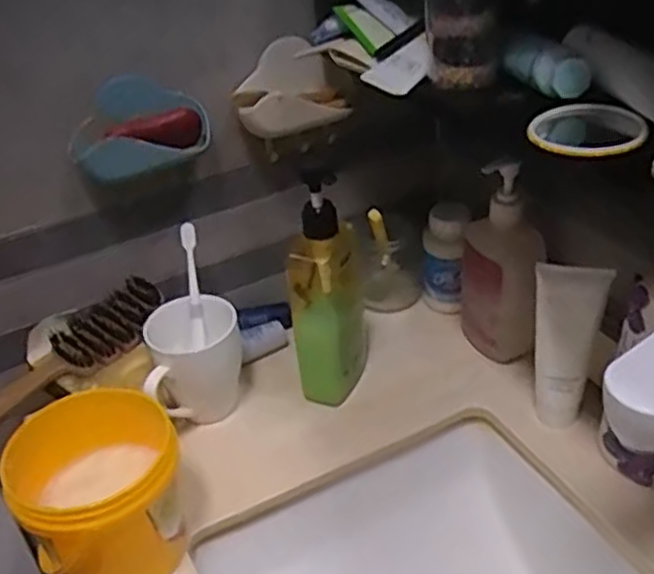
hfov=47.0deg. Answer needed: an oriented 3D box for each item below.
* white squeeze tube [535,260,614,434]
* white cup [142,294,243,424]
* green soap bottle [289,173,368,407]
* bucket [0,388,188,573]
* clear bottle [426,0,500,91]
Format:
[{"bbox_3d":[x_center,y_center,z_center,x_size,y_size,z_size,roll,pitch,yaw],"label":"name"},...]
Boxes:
[{"bbox_3d":[0.201,0.053,0.630,0.052,0.147,0.028,6,37,18],"label":"white squeeze tube"},{"bbox_3d":[-0.117,0.079,0.699,0.082,0.117,0.079,-5,35,3],"label":"white cup"},{"bbox_3d":[0.000,0.009,0.687,0.067,0.216,0.056,-5,35,3],"label":"green soap bottle"},{"bbox_3d":[-0.165,0.165,0.570,0.112,0.131,0.107,-5,35,3],"label":"bucket"},{"bbox_3d":[0.097,-0.196,0.539,0.049,0.095,0.043,-2,35,7],"label":"clear bottle"}]

